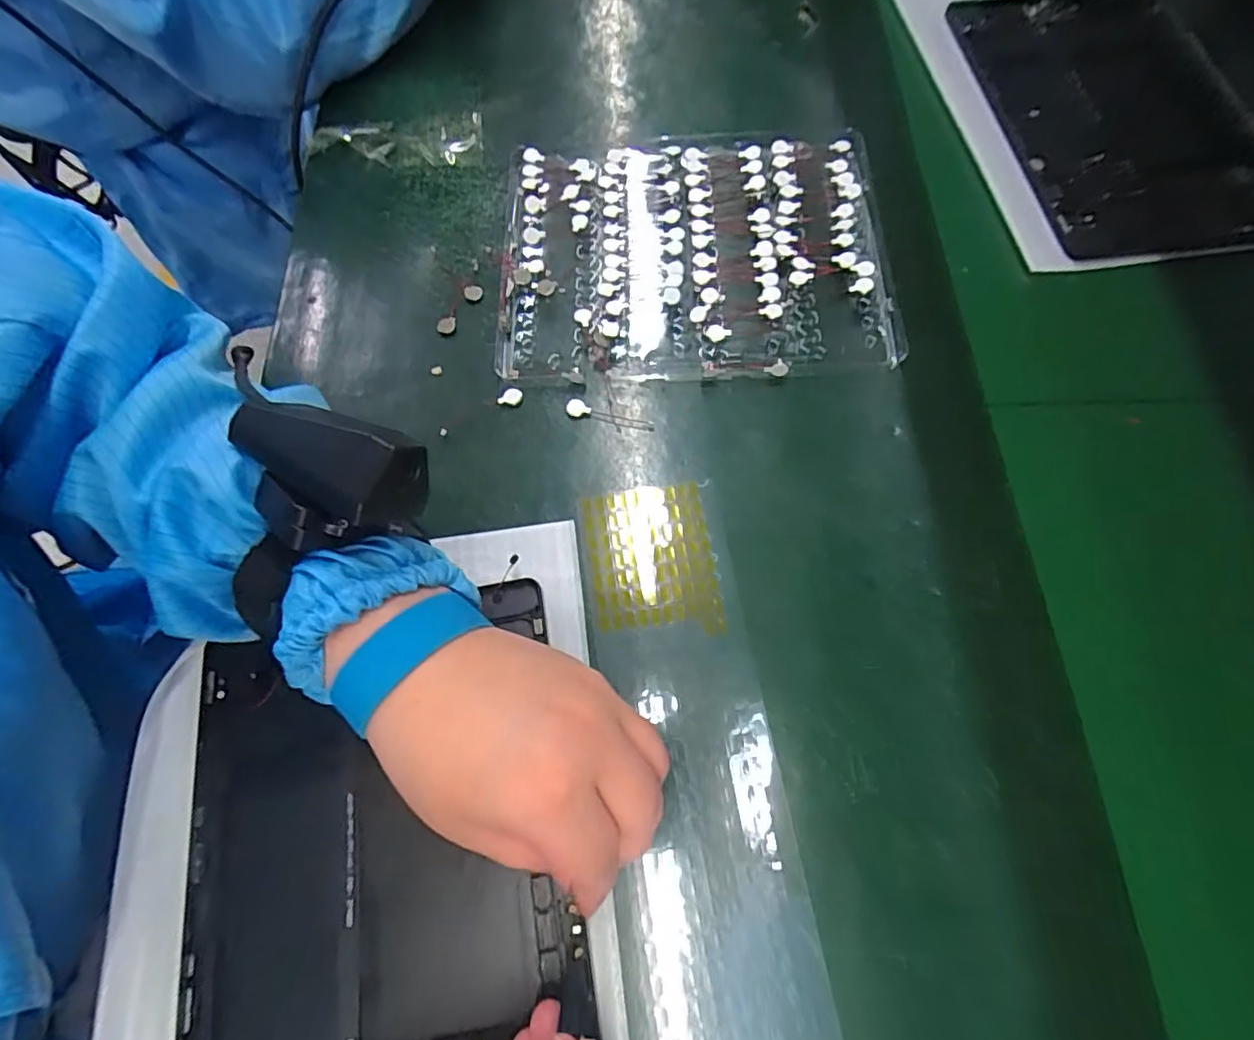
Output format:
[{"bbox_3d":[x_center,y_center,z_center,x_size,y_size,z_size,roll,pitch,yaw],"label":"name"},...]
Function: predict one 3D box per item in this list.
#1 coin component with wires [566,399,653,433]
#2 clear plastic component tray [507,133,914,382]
[{"bbox_3d":[-0.009,-0.055,0.317,0.048,0.006,0.008,13,70,7],"label":"coin component with wires"},{"bbox_3d":[0.038,-0.152,0.342,0.217,0.022,0.156,0,69,2],"label":"clear plastic component tray"}]

